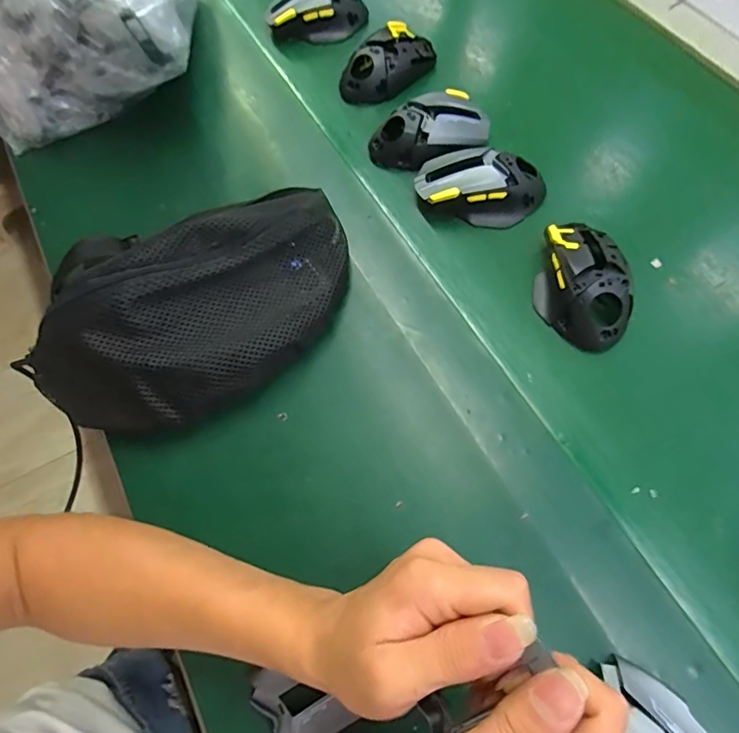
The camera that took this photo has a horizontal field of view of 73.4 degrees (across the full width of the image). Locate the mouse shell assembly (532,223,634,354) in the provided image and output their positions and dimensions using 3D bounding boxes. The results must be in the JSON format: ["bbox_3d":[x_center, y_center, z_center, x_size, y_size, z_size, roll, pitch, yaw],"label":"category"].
[{"bbox_3d":[0.178,-0.073,0.412,0.071,0.032,0.111,8,65,7],"label":"mouse shell assembly"}]

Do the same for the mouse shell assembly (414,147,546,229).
[{"bbox_3d":[0.104,-0.169,0.459,0.115,0.032,0.063,2,65,4],"label":"mouse shell assembly"}]

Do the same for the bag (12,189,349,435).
[{"bbox_3d":[-0.130,-0.047,0.389,0.278,0.075,0.139,-36,68,-13],"label":"bag"}]

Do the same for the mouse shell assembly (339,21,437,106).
[{"bbox_3d":[0.022,-0.330,0.535,0.114,0.036,0.060,-39,69,-15],"label":"mouse shell assembly"}]

